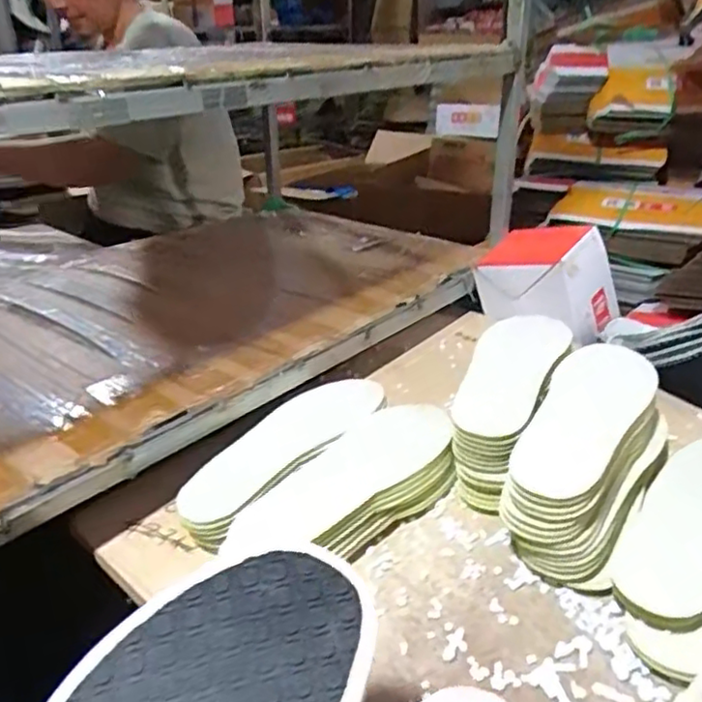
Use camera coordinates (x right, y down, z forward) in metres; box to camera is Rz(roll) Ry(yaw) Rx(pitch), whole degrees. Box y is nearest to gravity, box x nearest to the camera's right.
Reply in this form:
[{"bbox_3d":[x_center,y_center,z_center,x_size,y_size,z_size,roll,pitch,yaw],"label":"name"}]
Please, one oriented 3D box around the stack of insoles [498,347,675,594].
[{"bbox_3d":[0.208,0.086,0.563,0.101,0.094,0.246,15,31,27],"label":"stack of insoles"}]

